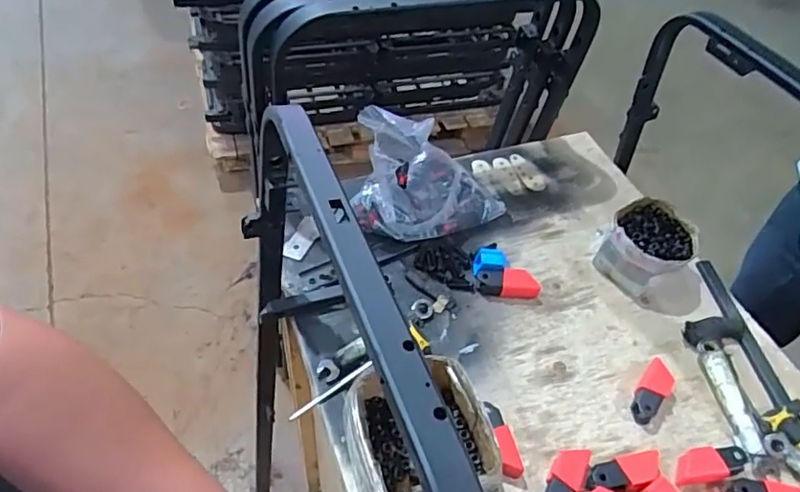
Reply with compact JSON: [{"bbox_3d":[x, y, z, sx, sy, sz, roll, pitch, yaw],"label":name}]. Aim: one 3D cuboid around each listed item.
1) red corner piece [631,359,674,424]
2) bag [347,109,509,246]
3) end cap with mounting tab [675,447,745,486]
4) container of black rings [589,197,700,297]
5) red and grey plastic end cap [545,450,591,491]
[{"bbox_3d":[0.315,0.179,0.732,0.034,0.025,0.087,27,63,18],"label":"red corner piece"},{"bbox_3d":[0.020,-0.130,0.913,0.199,0.119,0.239,-23,54,-24],"label":"bag"},{"bbox_3d":[0.355,0.250,0.674,0.091,0.027,0.035,-5,49,-10],"label":"end cap with mounting tab"},{"bbox_3d":[0.365,0.005,0.868,0.131,0.075,0.117,-34,59,-31],"label":"container of black rings"},{"bbox_3d":[0.184,0.267,0.665,0.037,0.032,0.080,24,50,15],"label":"red and grey plastic end cap"}]

